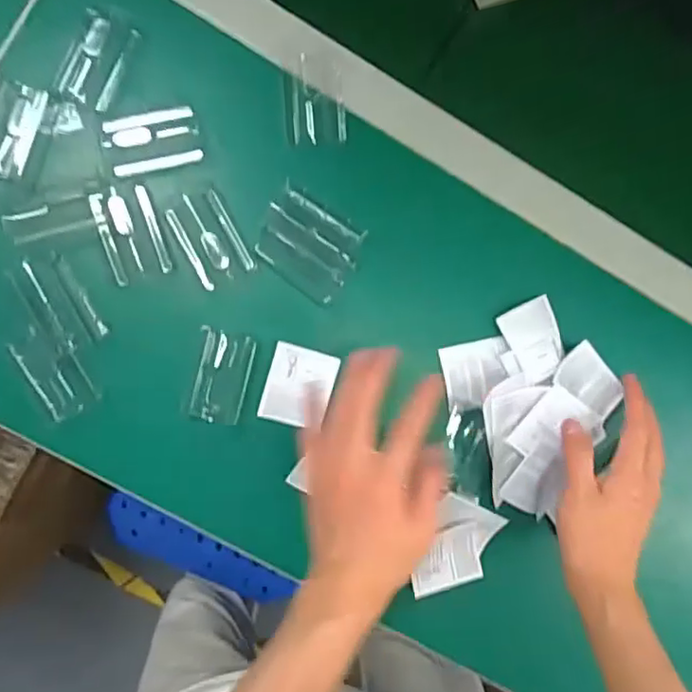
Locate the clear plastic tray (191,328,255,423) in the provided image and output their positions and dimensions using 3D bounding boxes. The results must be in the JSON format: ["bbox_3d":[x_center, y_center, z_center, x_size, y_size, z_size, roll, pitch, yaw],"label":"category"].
[{"bbox_3d":[-0.096,0.025,0.487,0.040,0.010,0.071,10,97,-25],"label":"clear plastic tray"}]

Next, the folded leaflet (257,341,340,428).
[{"bbox_3d":[-0.037,0.033,0.503,0.053,0.009,0.061,16,88,-6],"label":"folded leaflet"}]

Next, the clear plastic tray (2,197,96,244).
[{"bbox_3d":[-0.216,-0.093,0.458,0.060,0.009,0.020,-18,92,-6],"label":"clear plastic tray"}]

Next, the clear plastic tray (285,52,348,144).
[{"bbox_3d":[-0.024,-0.194,0.493,0.046,0.009,0.067,-3,90,-6],"label":"clear plastic tray"}]

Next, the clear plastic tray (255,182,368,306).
[{"bbox_3d":[-0.029,-0.080,0.489,0.076,0.013,0.066,32,86,-5],"label":"clear plastic tray"}]

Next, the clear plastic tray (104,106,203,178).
[{"bbox_3d":[-0.147,-0.156,0.478,0.068,0.007,0.044,-17,91,-6],"label":"clear plastic tray"}]

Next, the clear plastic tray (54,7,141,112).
[{"bbox_3d":[-0.187,-0.215,0.468,0.040,0.010,0.067,24,87,-6],"label":"clear plastic tray"}]

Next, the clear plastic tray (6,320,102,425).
[{"bbox_3d":[-0.218,0.019,0.472,0.045,0.013,0.068,-26,101,2],"label":"clear plastic tray"}]

